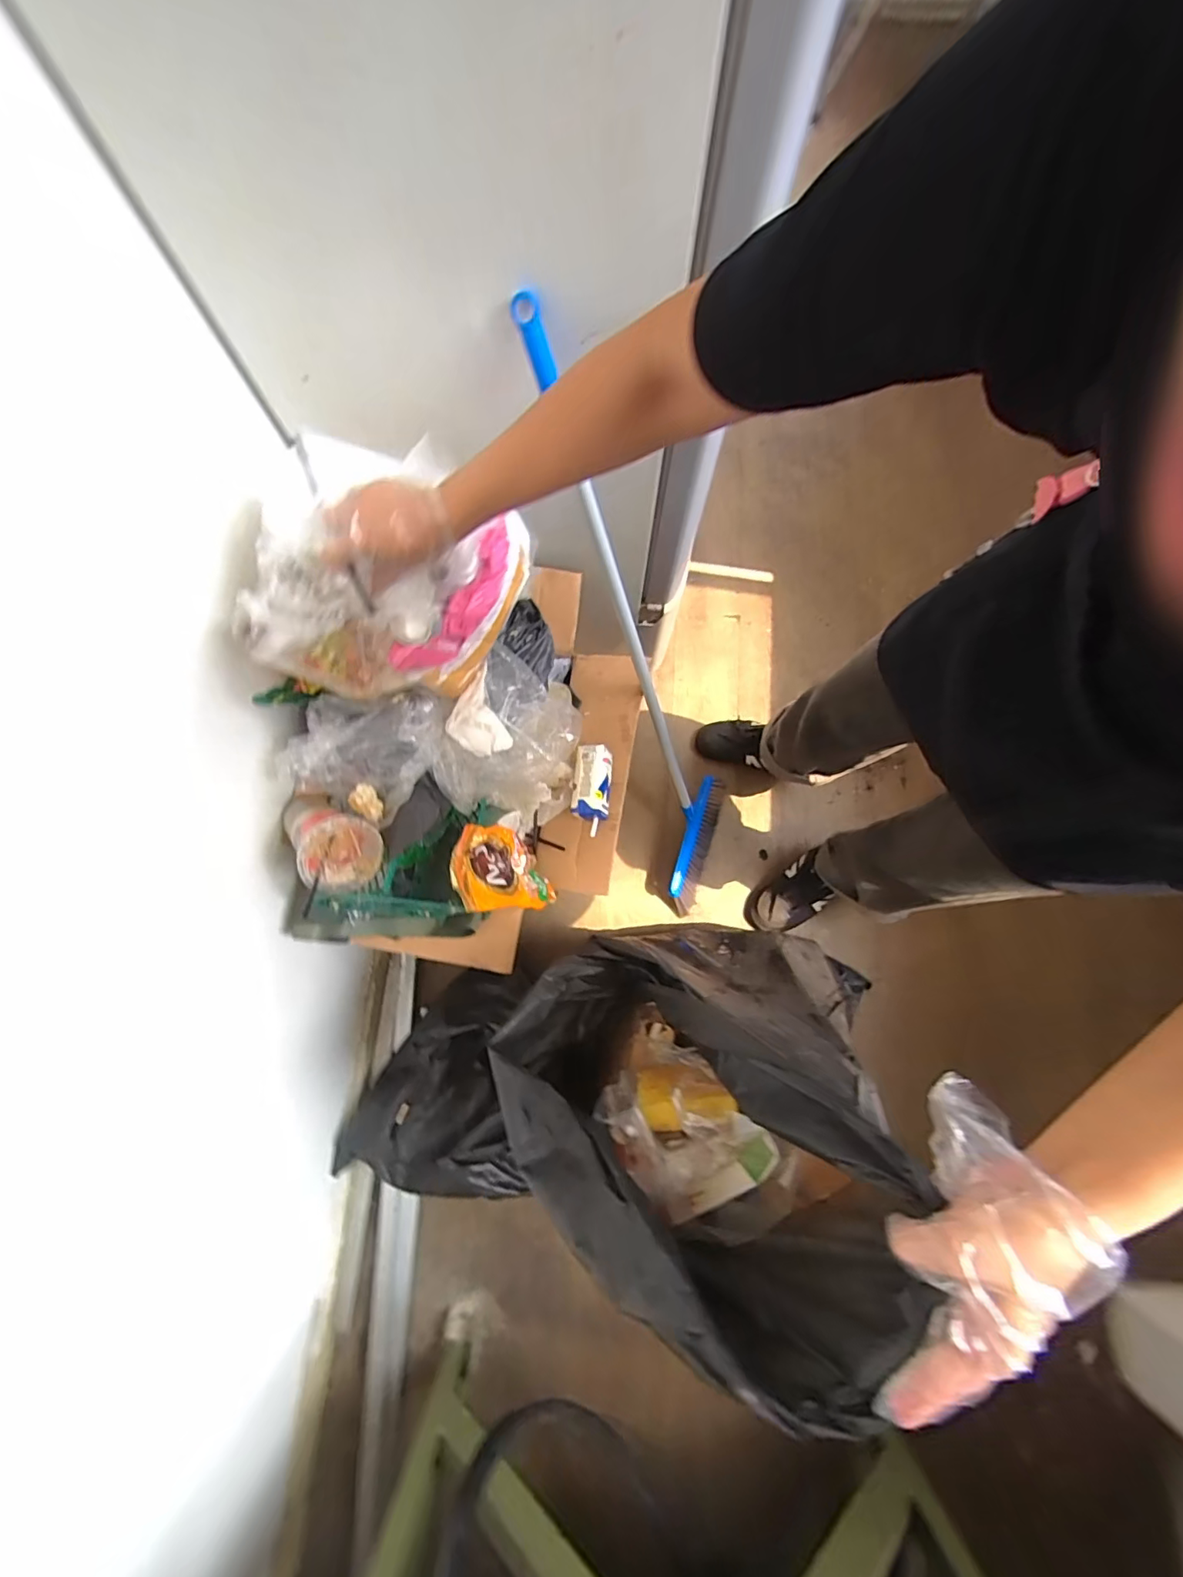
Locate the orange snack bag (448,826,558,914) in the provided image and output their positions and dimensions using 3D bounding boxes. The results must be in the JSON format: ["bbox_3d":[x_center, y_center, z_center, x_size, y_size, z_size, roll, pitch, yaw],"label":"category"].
[{"bbox_3d":[-0.120,0.106,0.718,0.030,0.175,0.115,-32,67,23],"label":"orange snack bag"}]

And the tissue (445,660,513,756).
[{"bbox_3d":[-0.142,-0.090,0.638,0.067,0.030,0.103,-21,76,-6],"label":"tissue"}]

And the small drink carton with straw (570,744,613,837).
[{"bbox_3d":[0.000,0.003,0.782,0.052,0.044,0.124,5,75,1],"label":"small drink carton with straw"}]

